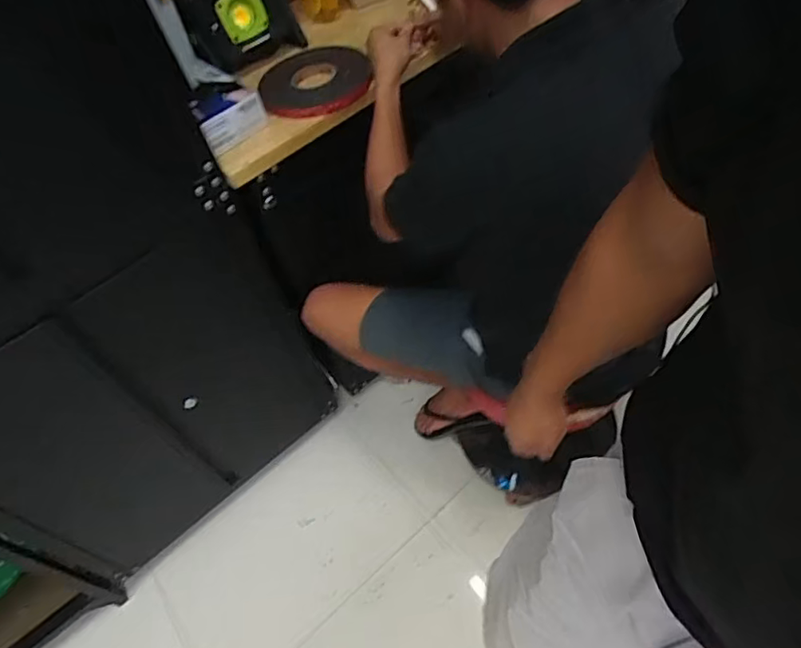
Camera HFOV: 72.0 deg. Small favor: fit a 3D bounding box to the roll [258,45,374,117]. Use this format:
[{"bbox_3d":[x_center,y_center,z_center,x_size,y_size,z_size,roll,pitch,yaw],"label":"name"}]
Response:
[{"bbox_3d":[-0.155,-0.445,1.007,0.195,0.029,0.205,-6,51,8],"label":"roll"}]

